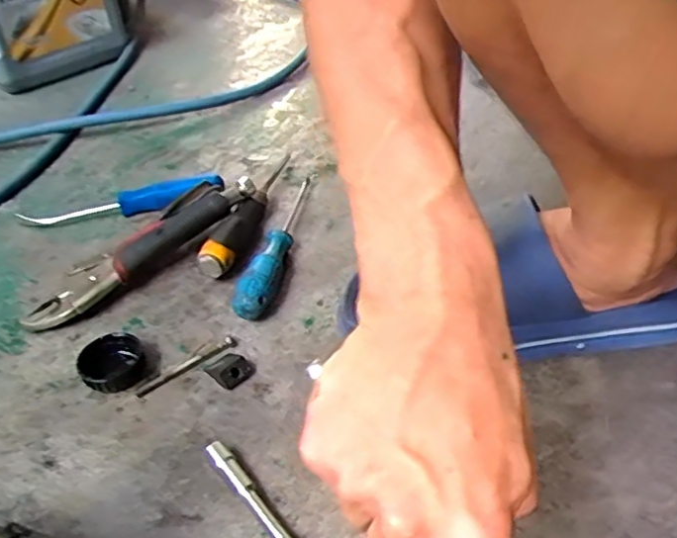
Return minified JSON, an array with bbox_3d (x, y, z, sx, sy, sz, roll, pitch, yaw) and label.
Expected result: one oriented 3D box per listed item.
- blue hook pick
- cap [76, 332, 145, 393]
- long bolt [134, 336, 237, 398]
[{"bbox_3d":[-0.212,-0.067,0.613,0.196,0.032,0.028,-10,39,-5],"label":"blue hook pick"},{"bbox_3d":[-0.163,0.067,0.453,0.042,0.018,0.045,-4,39,3],"label":"cap"},{"bbox_3d":[-0.109,0.070,0.455,0.077,0.004,0.009,-29,44,-25],"label":"long bolt"}]

